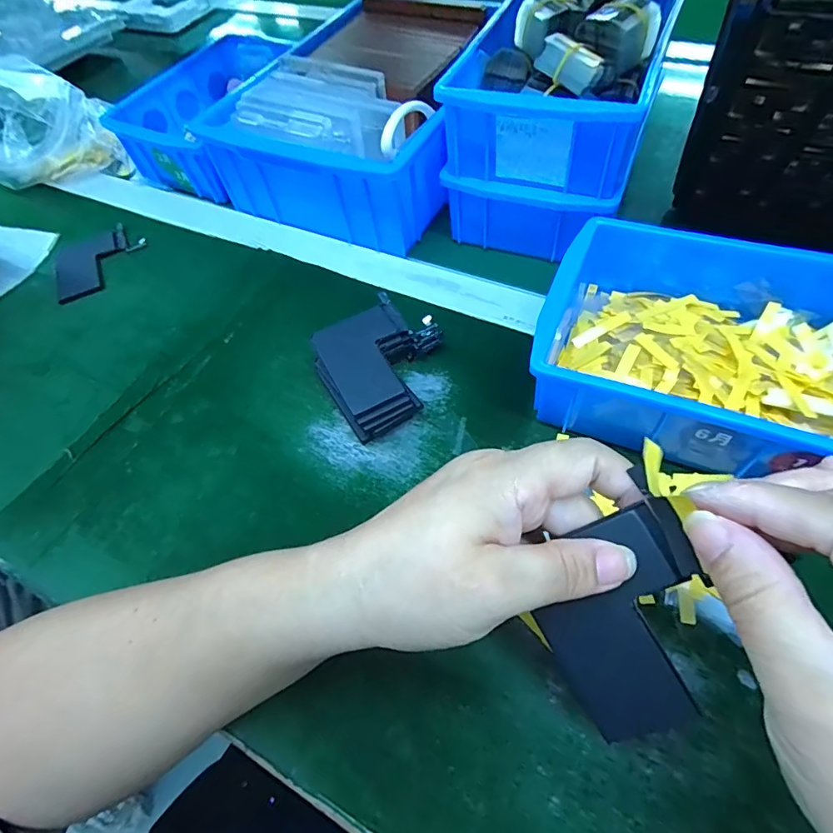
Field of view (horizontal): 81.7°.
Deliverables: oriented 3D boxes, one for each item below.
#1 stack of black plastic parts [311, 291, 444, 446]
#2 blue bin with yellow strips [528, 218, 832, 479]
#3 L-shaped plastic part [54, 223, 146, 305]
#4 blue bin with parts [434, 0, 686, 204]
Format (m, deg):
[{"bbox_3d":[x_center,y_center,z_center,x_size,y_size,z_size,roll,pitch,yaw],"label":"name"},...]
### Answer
[{"bbox_3d":[-0.022,-0.036,0.326,0.091,0.038,0.084,-37,61,-17],"label":"stack of black plastic parts"},{"bbox_3d":[0.179,-0.041,0.282,0.201,0.059,0.144,18,61,17],"label":"blue bin with yellow strips"},{"bbox_3d":[-0.288,-0.141,0.440,0.079,0.005,0.082,-28,60,-11],"label":"L-shaped plastic part"},{"bbox_3d":[0.107,-0.250,0.358,0.132,0.081,0.186,16,61,15],"label":"blue bin with parts"}]

